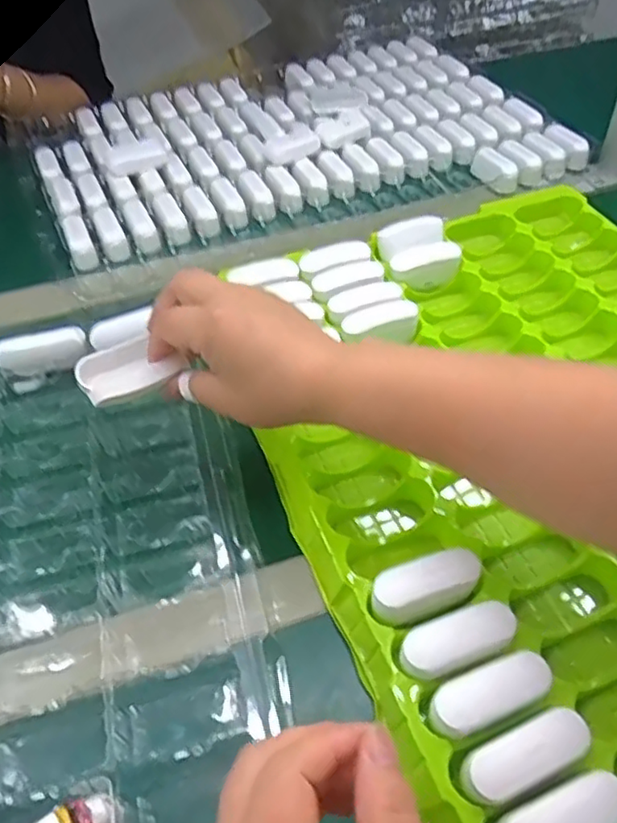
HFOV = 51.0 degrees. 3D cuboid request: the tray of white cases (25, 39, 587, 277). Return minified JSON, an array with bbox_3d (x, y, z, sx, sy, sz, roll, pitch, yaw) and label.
[{"bbox_3d":[-0.022,-0.314,0.726,0.541,0.032,0.342,-15,51,-12],"label":"tray of white cases"}]

